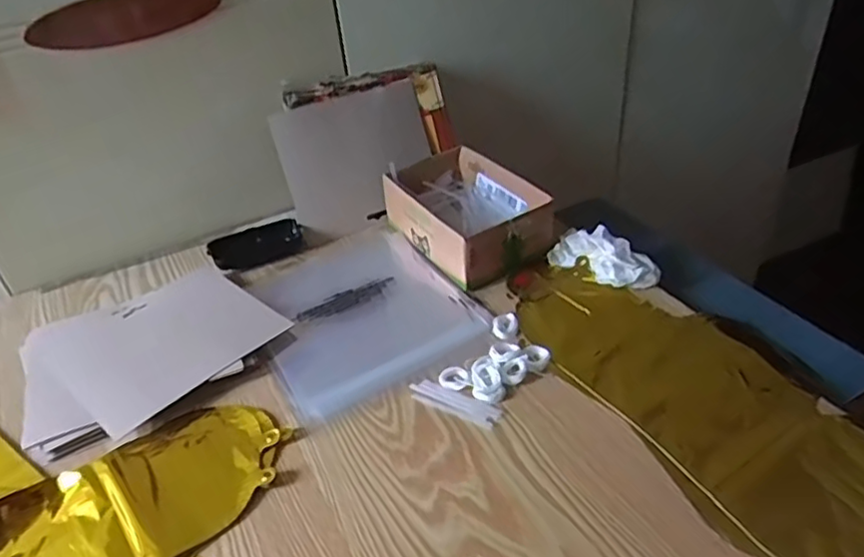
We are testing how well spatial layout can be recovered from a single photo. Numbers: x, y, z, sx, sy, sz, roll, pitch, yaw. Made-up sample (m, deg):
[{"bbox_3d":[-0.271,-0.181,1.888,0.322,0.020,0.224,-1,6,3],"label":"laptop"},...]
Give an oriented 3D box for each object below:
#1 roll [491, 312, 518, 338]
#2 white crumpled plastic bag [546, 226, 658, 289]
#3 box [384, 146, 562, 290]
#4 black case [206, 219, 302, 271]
[{"bbox_3d":[0.073,0.048,0.626,0.025,0.009,0.032,-3,37,3],"label":"roll"},{"bbox_3d":[0.186,-0.024,0.680,0.108,0.027,0.055,28,48,36],"label":"white crumpled plastic bag"},{"bbox_3d":[0.041,-0.081,0.763,0.142,0.072,0.202,-23,40,-22],"label":"box"},{"bbox_3d":[-0.213,-0.042,0.767,0.107,0.021,0.052,-22,40,-22],"label":"black case"}]

